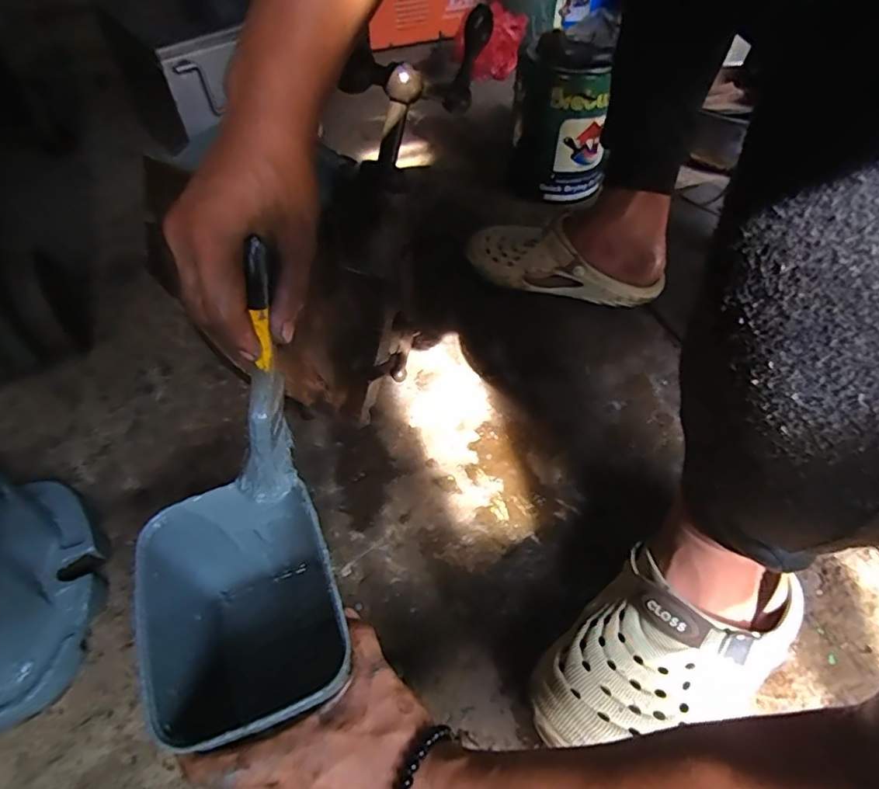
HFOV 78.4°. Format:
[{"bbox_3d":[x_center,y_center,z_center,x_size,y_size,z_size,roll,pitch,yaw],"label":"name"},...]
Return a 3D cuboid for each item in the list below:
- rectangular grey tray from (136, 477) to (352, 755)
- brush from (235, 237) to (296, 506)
[{"bbox_3d":[-0.130,0.175,0.397,0.118,0.155,0.159,-17,50,-15],"label":"rectangular grey tray"},{"bbox_3d":[-0.110,-0.005,0.345,0.038,0.187,0.031,-25,51,-39],"label":"brush"}]

